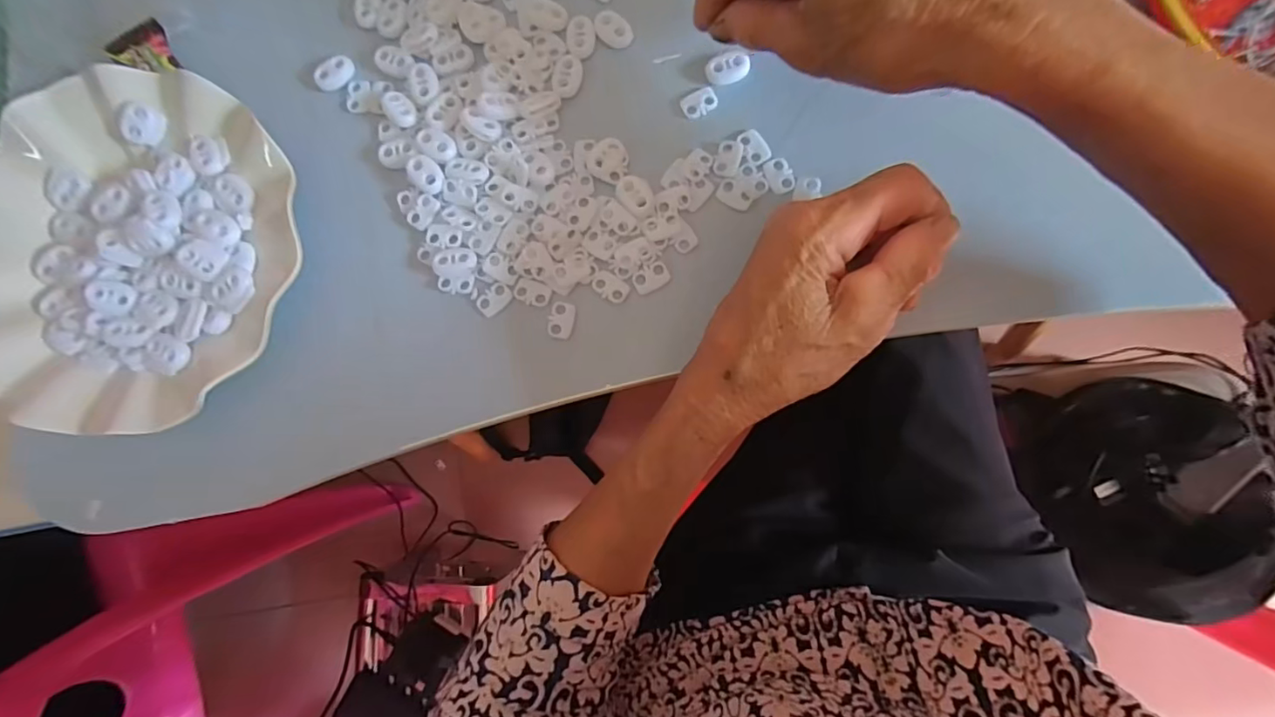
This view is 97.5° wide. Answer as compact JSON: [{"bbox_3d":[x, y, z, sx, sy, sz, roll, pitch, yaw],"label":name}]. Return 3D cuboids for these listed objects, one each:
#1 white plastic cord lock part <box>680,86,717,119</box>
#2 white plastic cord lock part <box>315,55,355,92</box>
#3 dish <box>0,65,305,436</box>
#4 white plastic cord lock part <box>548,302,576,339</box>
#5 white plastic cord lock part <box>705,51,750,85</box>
[{"bbox_3d":[0.032,-0.132,0.287,0.018,0.004,0.013,-29,82,4],"label":"white plastic cord lock part"},{"bbox_3d":[-0.163,-0.153,0.301,0.021,0.007,0.014,-35,82,3],"label":"white plastic cord lock part"},{"bbox_3d":[-0.264,-0.056,0.283,0.166,0.031,0.177,-1,85,7],"label":"dish"},{"bbox_3d":[-0.038,-0.019,0.278,0.012,0.004,0.018,9,86,8],"label":"white plastic cord lock part"},{"bbox_3d":[0.046,-0.148,0.285,0.022,0.004,0.015,-21,83,5],"label":"white plastic cord lock part"}]

